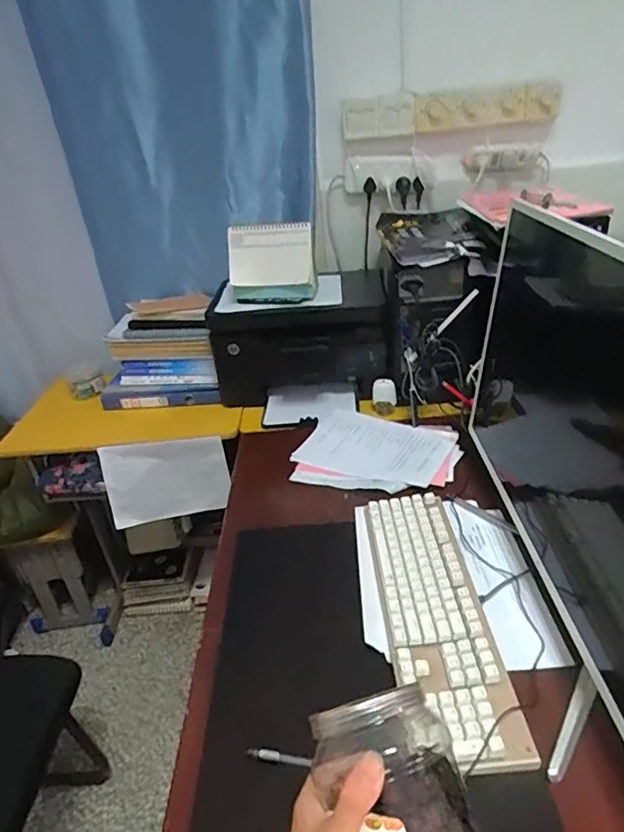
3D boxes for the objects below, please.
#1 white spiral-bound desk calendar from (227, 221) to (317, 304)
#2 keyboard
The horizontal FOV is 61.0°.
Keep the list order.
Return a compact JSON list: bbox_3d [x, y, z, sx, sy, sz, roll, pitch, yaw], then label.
[{"bbox_3d":[-0.091,-0.338,1.187,0.189,0.170,0.046,0,24,11],"label":"white spiral-bound desk calendar"},{"bbox_3d":[0.166,0.264,0.739,0.130,0.042,0.428,-6,32,0],"label":"keyboard"}]

